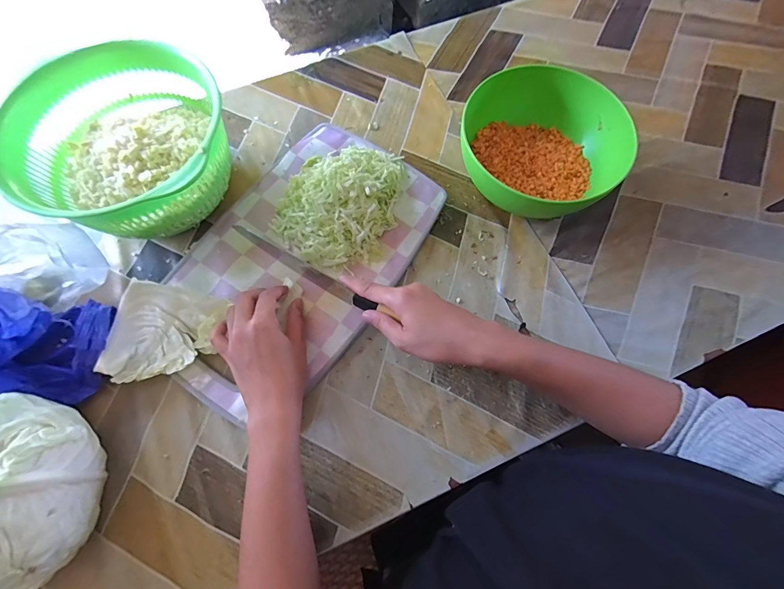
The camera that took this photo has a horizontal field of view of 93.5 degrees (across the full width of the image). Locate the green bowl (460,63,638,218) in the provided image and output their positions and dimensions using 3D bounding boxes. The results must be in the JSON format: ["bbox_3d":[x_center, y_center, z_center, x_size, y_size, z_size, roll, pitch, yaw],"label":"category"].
[{"bbox_3d":[0.170,-0.163,0.441,0.180,0.089,0.161,-33,74,-11],"label":"green bowl"}]

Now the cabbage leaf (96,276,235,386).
[{"bbox_3d":[-0.240,0.042,0.384,0.105,0.024,0.098,11,71,3],"label":"cabbage leaf"}]

